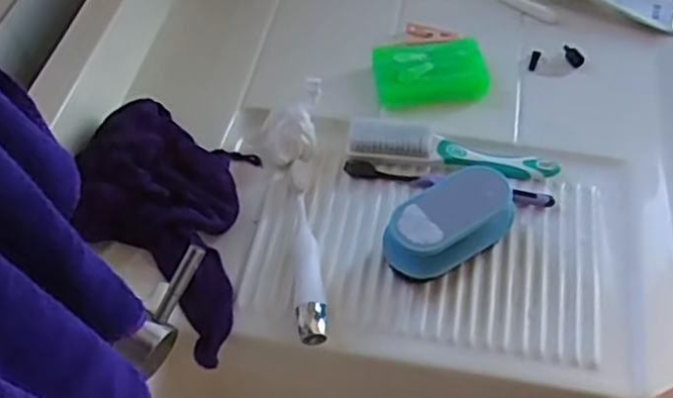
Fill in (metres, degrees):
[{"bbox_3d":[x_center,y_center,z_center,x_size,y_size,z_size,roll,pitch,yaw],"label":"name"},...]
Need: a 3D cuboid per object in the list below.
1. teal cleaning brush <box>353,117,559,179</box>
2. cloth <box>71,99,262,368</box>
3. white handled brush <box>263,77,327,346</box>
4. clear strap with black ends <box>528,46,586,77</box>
[{"bbox_3d":[0.103,-0.046,0.597,0.183,0.024,0.033,9,55,6],"label":"teal cleaning brush"},{"bbox_3d":[-0.152,0.012,0.554,0.145,0.075,0.221,4,54,2],"label":"cloth"},{"bbox_3d":[-0.037,0.006,0.562,0.056,0.046,0.235,-1,54,-1],"label":"white handled brush"},{"bbox_3d":[0.220,-0.139,0.673,0.051,0.014,0.028,-8,55,-6],"label":"clear strap with black ends"}]

